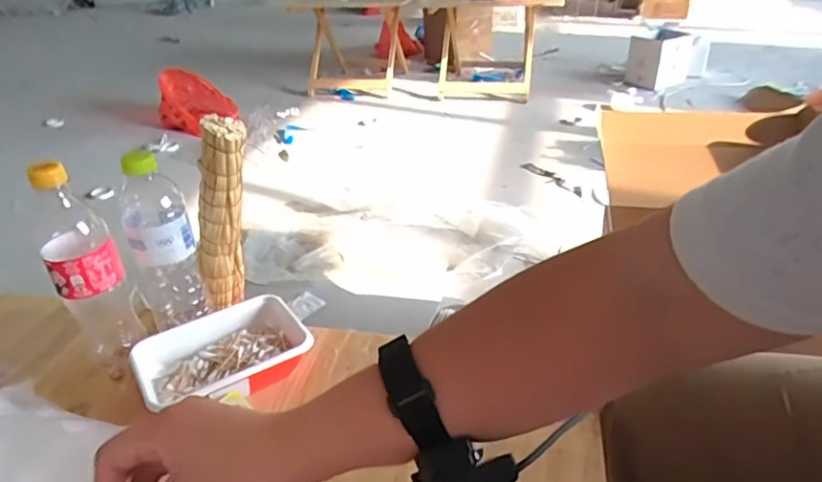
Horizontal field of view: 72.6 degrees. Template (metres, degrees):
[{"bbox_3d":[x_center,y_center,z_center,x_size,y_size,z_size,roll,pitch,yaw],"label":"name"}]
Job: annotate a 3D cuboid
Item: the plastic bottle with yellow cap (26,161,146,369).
[{"bbox_3d":[-0.324,0.032,0.568,0.065,0.234,0.064,-25,40,-33],"label":"plastic bottle with yellow cap"}]

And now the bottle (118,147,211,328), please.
[{"bbox_3d":[-0.267,0.010,0.607,0.069,0.218,0.062,-21,37,-28],"label":"bottle"}]

